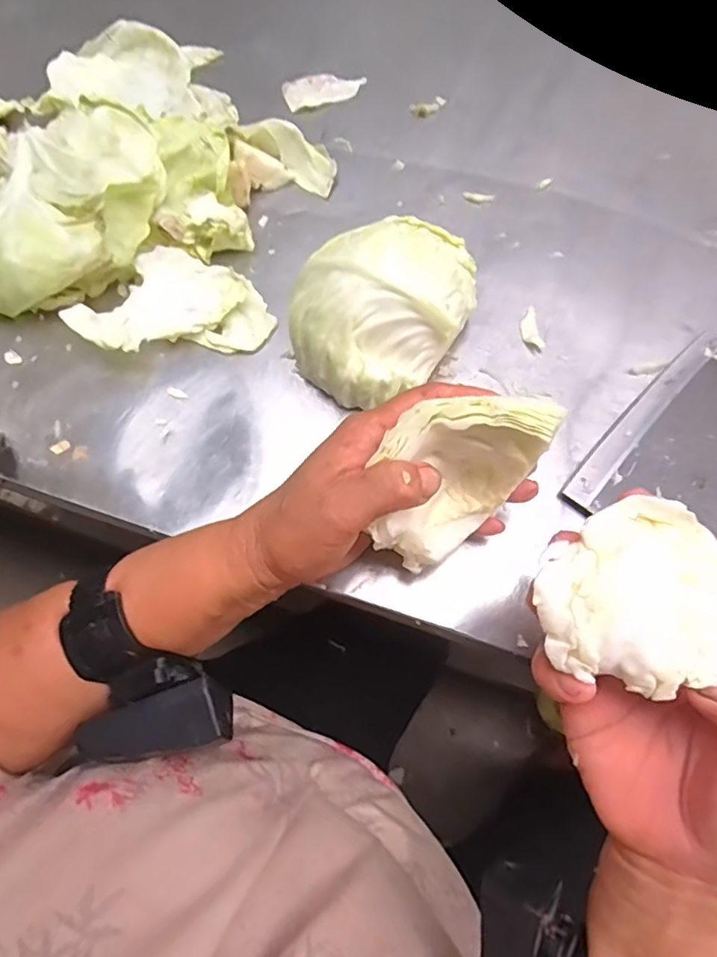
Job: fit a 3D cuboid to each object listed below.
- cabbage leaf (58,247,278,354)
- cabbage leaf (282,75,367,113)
[{"bbox_3d":[-0.119,-0.108,0.385,0.095,0.031,0.101,31,68,13],"label":"cabbage leaf"},{"bbox_3d":[-0.032,-0.350,0.517,0.076,0.007,0.036,-26,68,-13],"label":"cabbage leaf"}]

